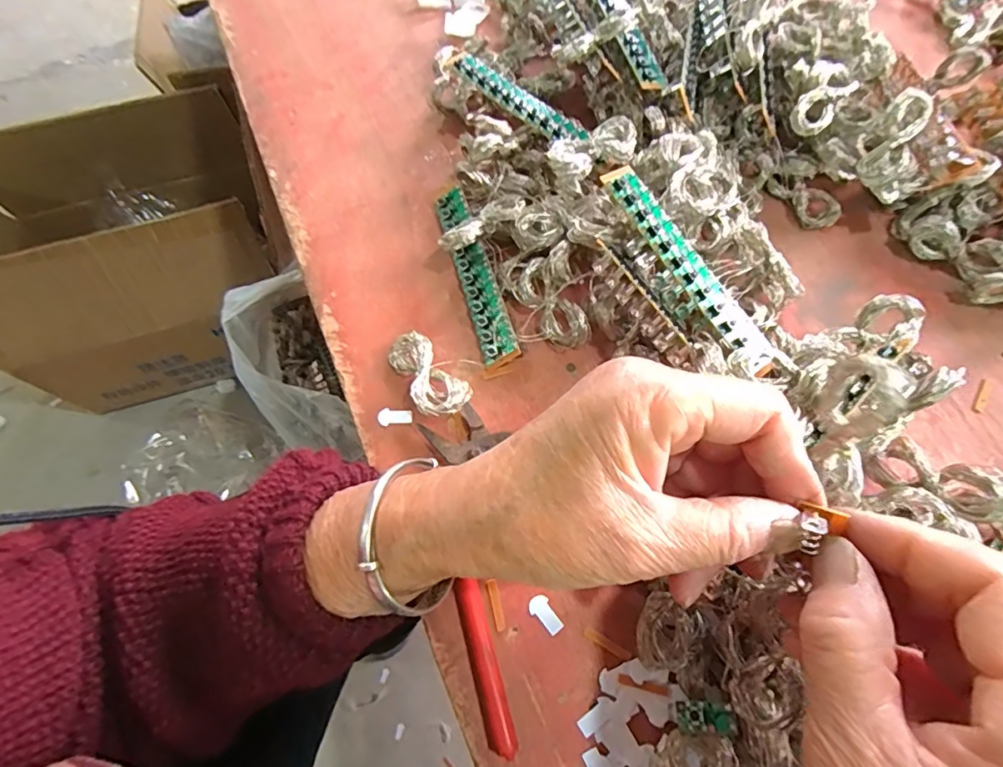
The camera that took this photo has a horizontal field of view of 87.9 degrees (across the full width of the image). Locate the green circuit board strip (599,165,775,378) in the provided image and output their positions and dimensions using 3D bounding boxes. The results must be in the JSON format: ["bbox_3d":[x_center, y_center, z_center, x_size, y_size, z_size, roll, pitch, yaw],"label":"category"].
[{"bbox_3d":[0.095,-0.059,0.261,0.022,0.004,0.124,-31,79,-17],"label":"green circuit board strip"}]

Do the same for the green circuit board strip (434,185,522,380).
[{"bbox_3d":[-0.016,-0.064,0.303,0.022,0.004,0.130,-24,67,18],"label":"green circuit board strip"}]

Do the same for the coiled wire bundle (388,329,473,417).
[{"bbox_3d":[-0.040,-0.004,0.276,0.026,0.017,0.056,-35,70,-15],"label":"coiled wire bundle"}]

